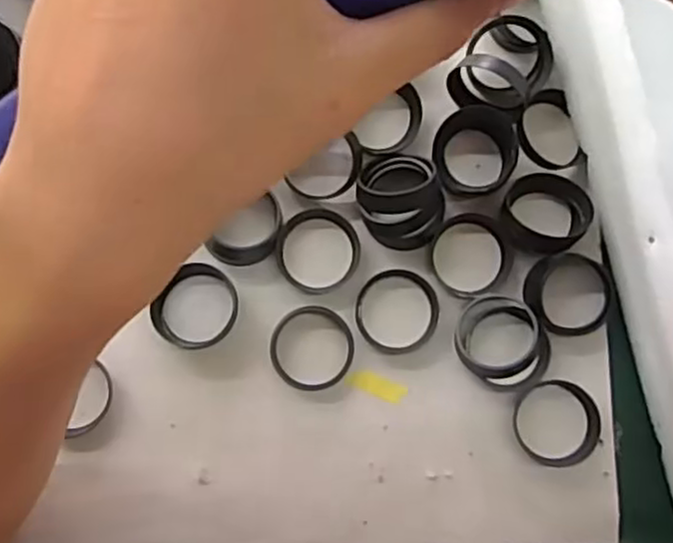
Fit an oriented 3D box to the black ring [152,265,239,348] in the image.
[{"bbox_3d":[-0.072,0.019,0.366,0.041,0.010,0.044,0,83,-2],"label":"black ring"}]

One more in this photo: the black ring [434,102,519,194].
[{"bbox_3d":[0.074,-0.065,0.376,0.043,0.024,0.042,0,83,-2],"label":"black ring"}]

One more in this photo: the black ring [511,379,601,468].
[{"bbox_3d":[0.116,0.080,0.368,0.047,0.007,0.044,0,83,-2],"label":"black ring"}]

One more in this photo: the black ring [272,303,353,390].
[{"bbox_3d":[-0.013,0.040,0.369,0.043,0.004,0.044,0,83,-2],"label":"black ring"}]

